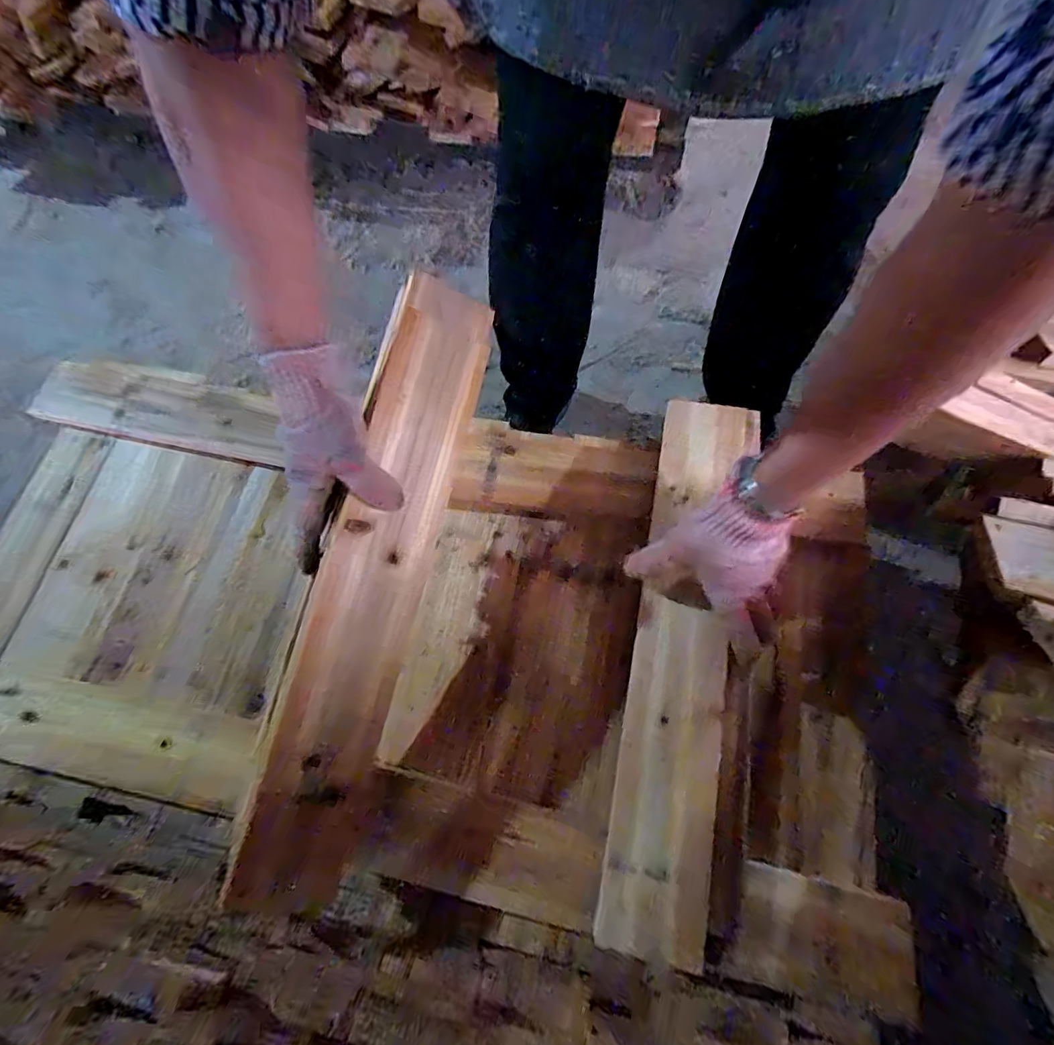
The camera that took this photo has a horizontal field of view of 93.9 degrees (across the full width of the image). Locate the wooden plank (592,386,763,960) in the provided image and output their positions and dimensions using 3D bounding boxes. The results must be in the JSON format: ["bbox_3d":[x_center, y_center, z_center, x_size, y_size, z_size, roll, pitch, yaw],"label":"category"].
[{"bbox_3d":[0.149,0.105,0.465,0.088,0.025,0.497,11,72,6],"label":"wooden plank"}]

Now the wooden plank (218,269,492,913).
[{"bbox_3d":[-0.131,0.040,0.415,0.089,0.024,0.512,19,81,-30],"label":"wooden plank"}]

